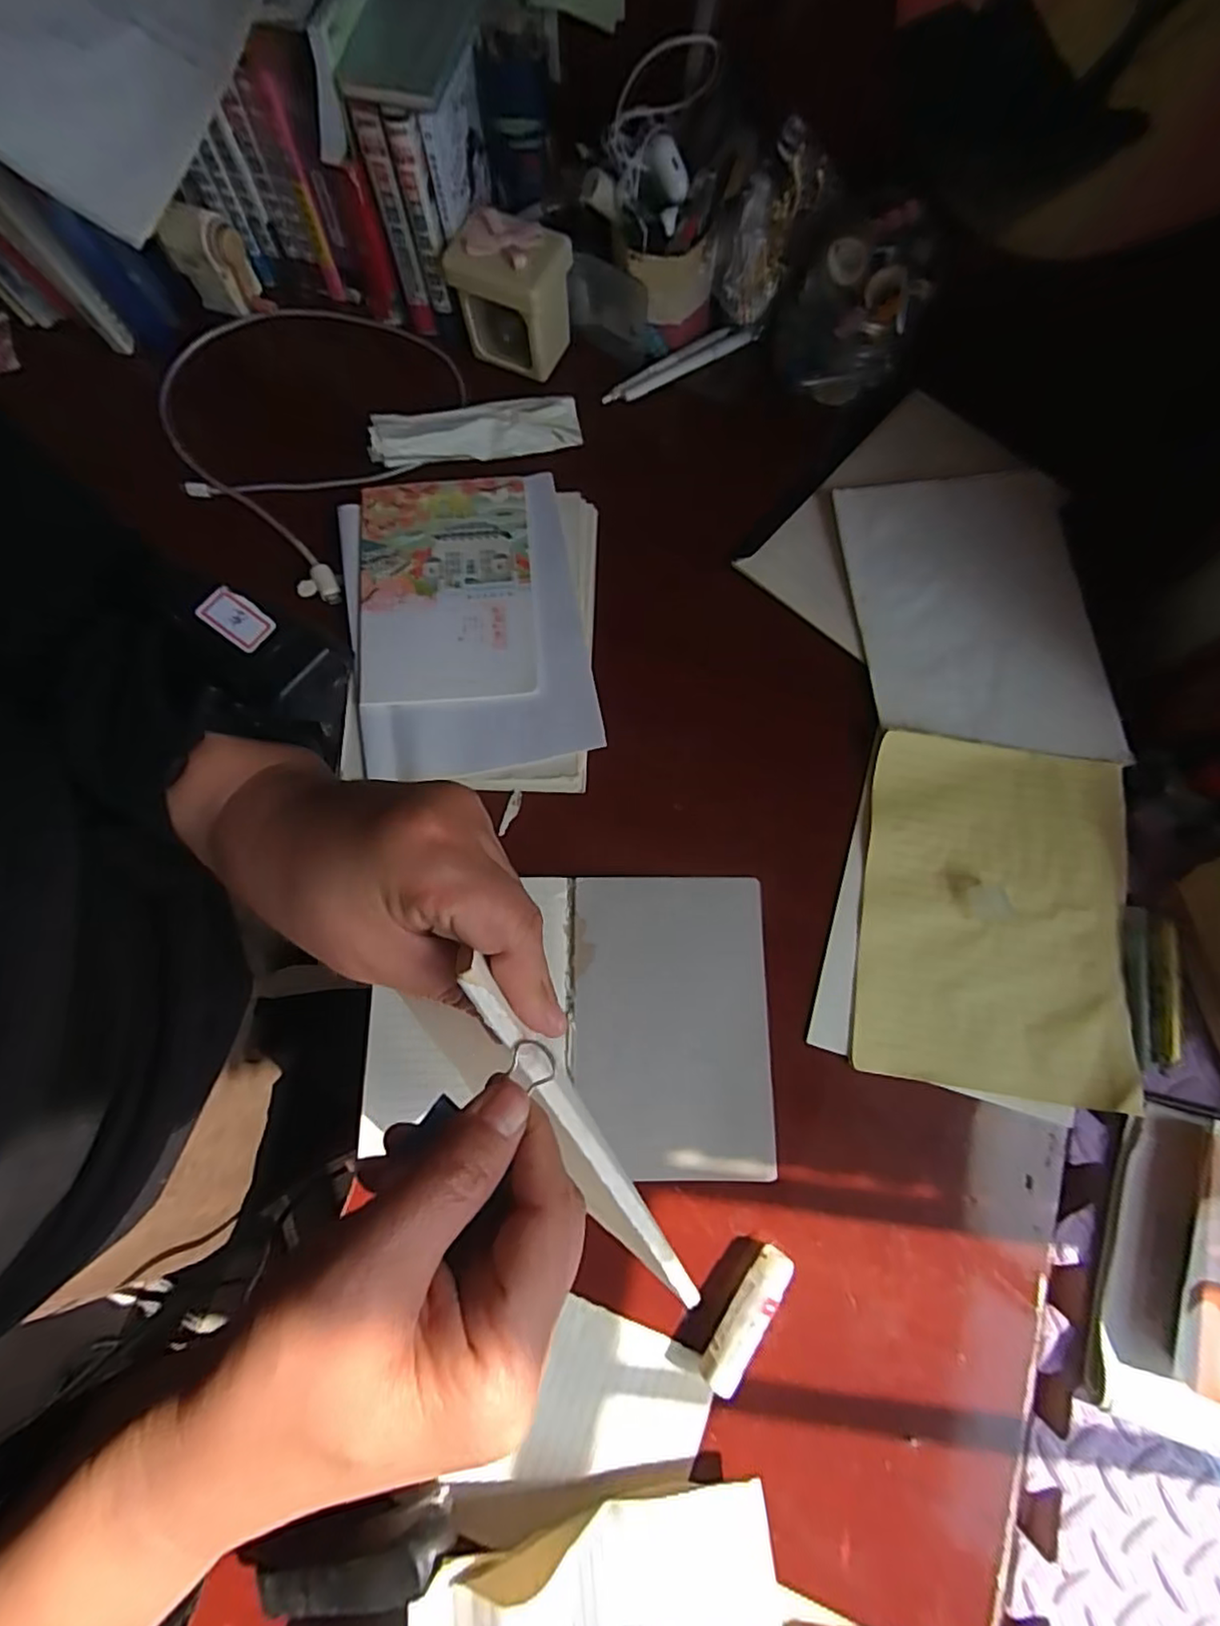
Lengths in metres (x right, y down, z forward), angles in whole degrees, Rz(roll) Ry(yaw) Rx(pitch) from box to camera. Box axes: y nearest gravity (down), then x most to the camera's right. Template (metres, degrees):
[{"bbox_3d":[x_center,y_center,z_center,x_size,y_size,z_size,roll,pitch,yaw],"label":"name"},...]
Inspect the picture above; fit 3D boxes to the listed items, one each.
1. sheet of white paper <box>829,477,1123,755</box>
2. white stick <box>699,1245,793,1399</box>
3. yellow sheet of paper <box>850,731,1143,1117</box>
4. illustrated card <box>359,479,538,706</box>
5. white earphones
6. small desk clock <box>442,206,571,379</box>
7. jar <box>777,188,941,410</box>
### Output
[{"bbox_3d":[0.297,-0.164,0.513,0.184,0.008,0.251,-6,77,0],"label":"sheet of white paper"},{"bbox_3d":[0.087,0.324,0.403,0.023,0.027,0.085,37,81,9],"label":"white stick"},{"bbox_3d":[0.283,0.071,0.460,0.183,0.012,0.252,8,78,4],"label":"yellow sheet of paper"},{"bbox_3d":[-0.135,-0.186,0.518,0.138,0.006,0.201,-5,76,-4],"label":"illustrated card"},{"bbox_3d":[0.032,-0.497,0.456,0.072,0.098,0.059,0,77,2],"label":"white earphones"},{"bbox_3d":[-0.083,-0.454,0.552,0.092,0.093,0.071,24,79,7],"label":"small desk clock"},{"bbox_3d":[0.203,-0.425,0.526,0.111,0.101,0.092,31,80,8],"label":"jar"}]

